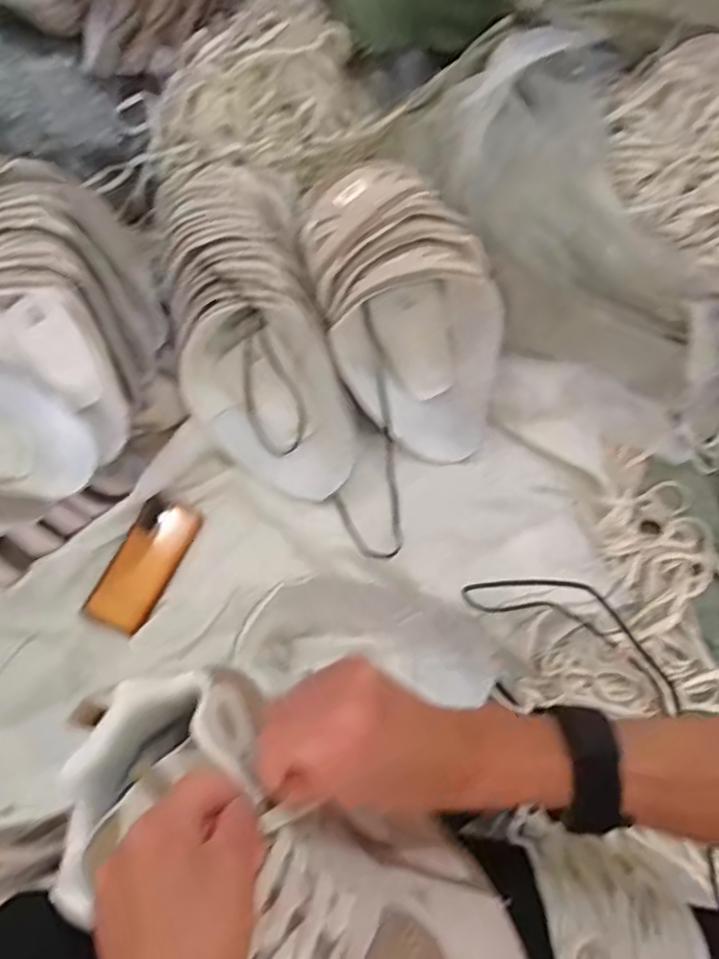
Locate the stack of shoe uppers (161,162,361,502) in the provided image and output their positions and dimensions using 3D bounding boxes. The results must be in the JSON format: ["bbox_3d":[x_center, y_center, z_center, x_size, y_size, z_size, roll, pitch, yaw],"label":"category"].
[{"bbox_3d":[-0.136,-0.188,0.776,0.196,0.164,0.447,-18,92,-6],"label":"stack of shoe uppers"}]

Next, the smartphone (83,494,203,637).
[{"bbox_3d":[-0.262,0.101,0.761,0.077,0.010,0.168,20,62,7],"label":"smartphone"}]

